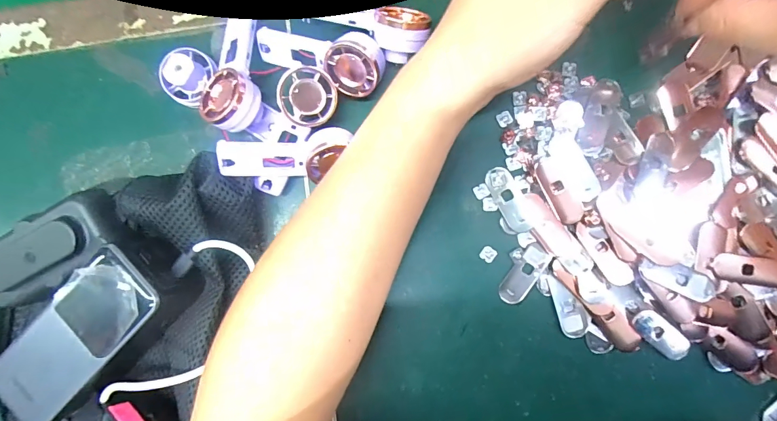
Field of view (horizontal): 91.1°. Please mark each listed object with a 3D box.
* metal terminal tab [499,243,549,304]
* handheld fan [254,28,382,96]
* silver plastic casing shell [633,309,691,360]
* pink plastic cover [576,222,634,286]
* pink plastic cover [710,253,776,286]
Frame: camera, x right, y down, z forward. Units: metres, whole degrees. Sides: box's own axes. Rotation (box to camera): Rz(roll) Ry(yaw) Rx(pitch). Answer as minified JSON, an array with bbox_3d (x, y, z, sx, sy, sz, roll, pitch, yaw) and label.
[{"bbox_3d":[0.099,0.047,0.278,0.017,0.004,0.046,34,93,4],"label":"metal terminal tab"},{"bbox_3d":[-0.049,-0.109,0.273,0.094,0.034,0.039,13,91,5],"label":"handheld fan"},{"bbox_3d":[0.192,0.088,0.266,0.043,0.004,0.018,40,93,4],"label":"silver plastic casing shell"},{"bbox_3d":[0.150,0.030,0.265,0.016,0.004,0.050,-34,87,4],"label":"pink plastic cover"},{"bbox_3d":[0.245,0.040,0.257,0.053,0.007,0.017,7,90,5],"label":"pink plastic cover"}]

